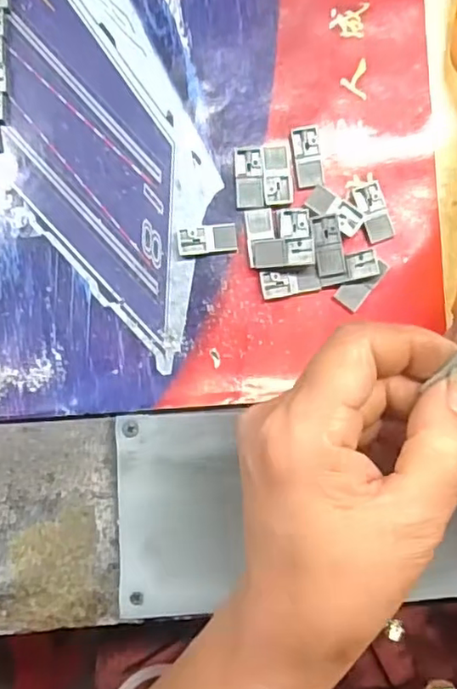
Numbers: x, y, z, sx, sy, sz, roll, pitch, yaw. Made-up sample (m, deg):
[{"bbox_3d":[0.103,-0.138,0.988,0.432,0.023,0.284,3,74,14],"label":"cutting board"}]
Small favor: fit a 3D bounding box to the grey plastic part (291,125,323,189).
[{"bbox_3d":[0.038,-0.090,0.284,0.013,0.004,0.029,-5,90,-1],"label":"grey plastic part"}]

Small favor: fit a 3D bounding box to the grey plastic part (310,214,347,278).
[{"bbox_3d":[0.047,-0.046,0.279,0.014,0.006,0.029,-12,90,-1],"label":"grey plastic part"}]

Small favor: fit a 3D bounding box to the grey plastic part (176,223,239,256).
[{"bbox_3d":[-0.010,-0.050,0.283,0.028,0.005,0.014,-4,90,-1],"label":"grey plastic part"}]

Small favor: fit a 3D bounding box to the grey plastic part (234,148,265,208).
[{"bbox_3d":[0.010,-0.080,0.284,0.014,0.004,0.027,-2,89,-1],"label":"grey plastic part"}]

